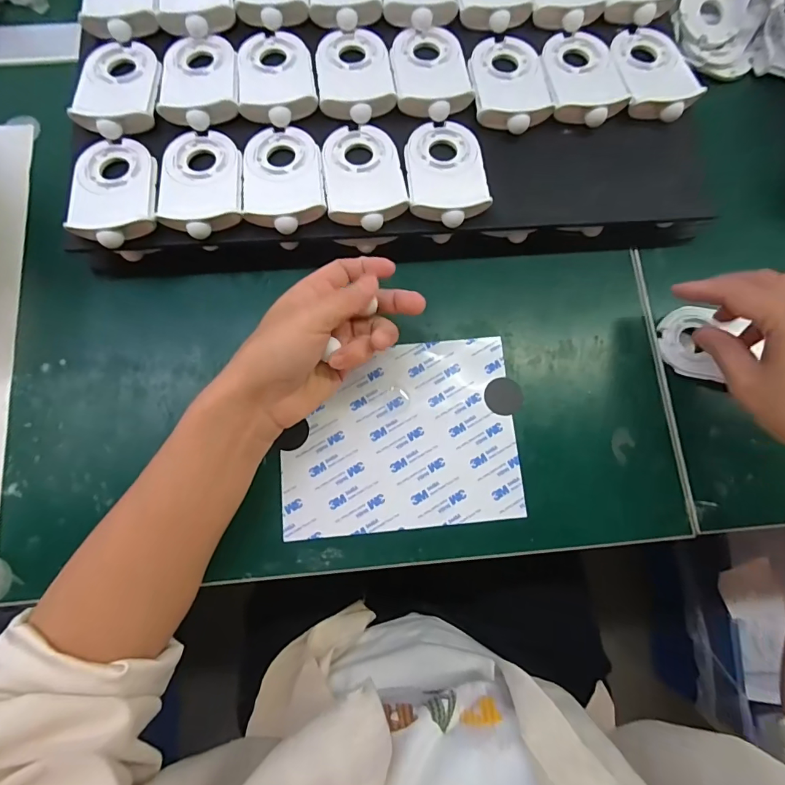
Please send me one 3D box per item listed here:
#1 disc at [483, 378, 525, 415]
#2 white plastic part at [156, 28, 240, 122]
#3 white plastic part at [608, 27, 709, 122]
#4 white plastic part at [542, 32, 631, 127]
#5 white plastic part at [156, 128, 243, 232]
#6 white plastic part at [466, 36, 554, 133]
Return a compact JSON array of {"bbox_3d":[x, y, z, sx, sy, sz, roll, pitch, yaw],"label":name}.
[{"bbox_3d":[0.085,0.003,0.330,0.029,0.004,0.028,0,78,-1],"label":"disc"},{"bbox_3d":[-0.150,-0.249,0.336,0.059,0.012,0.085,-3,78,-2],"label":"white plastic part"},{"bbox_3d":[0.208,-0.259,0.347,0.056,0.016,0.083,-9,79,-3],"label":"white plastic part"},{"bbox_3d":[0.152,-0.253,0.348,0.057,0.017,0.092,-4,78,-2],"label":"white plastic part"},{"bbox_3d":[-0.141,-0.161,0.318,0.059,0.009,0.083,-6,78,-2],"label":"white plastic part"},{"bbox_3d":[0.092,-0.245,0.340,0.059,0.013,0.089,-4,78,-2],"label":"white plastic part"}]

